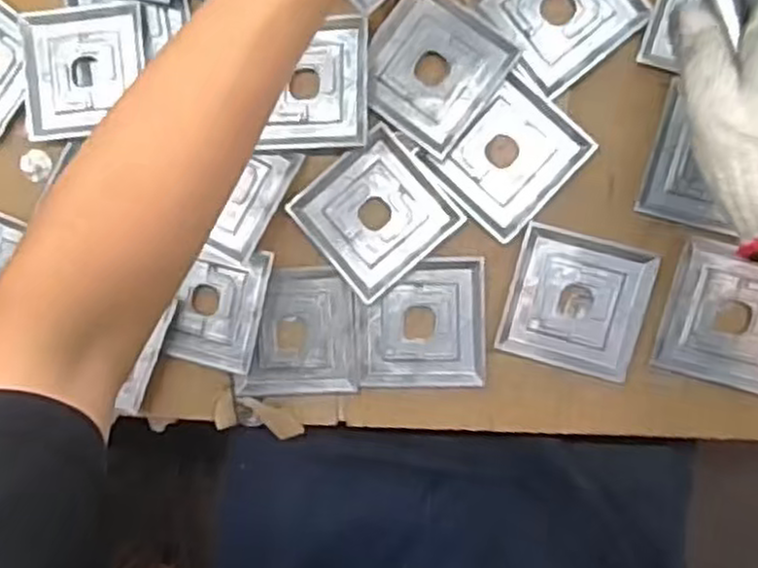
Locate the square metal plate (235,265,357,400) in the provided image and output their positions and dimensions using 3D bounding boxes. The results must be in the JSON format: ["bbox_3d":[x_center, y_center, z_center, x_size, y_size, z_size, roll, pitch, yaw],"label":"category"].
[{"bbox_3d":[-0.060,0.034,0.536,0.087,0.005,0.090,-3,94,6],"label":"square metal plate"}]

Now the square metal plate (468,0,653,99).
[{"bbox_3d":[0.120,-0.185,0.497,0.088,0.007,0.087,-39,89,7],"label":"square metal plate"}]

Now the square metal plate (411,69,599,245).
[{"bbox_3d":[0.087,-0.087,0.506,0.081,0.006,0.092,43,97,2],"label":"square metal plate"}]

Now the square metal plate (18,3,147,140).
[{"bbox_3d":[-0.209,-0.150,0.532,0.092,0.007,0.088,-2,94,6],"label":"square metal plate"}]

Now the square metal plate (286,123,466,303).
[{"bbox_3d":[-0.003,-0.049,0.516,0.089,0.007,0.088,-41,89,7],"label":"square metal plate"}]

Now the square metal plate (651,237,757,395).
[{"bbox_3d":[0.234,0.023,0.490,0.084,0.012,0.089,14,96,5],"label":"square metal plate"}]

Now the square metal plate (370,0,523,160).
[{"bbox_3d":[0.036,-0.146,0.506,0.088,0.005,0.089,37,97,3],"label":"square metal plate"}]

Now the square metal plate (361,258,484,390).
[{"bbox_3d":[0.031,0.028,0.525,0.086,0.005,0.090,-1,94,6],"label":"square metal plate"}]

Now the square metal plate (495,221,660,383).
[{"bbox_3d":[0.135,0.013,0.509,0.089,0.004,0.090,15,96,5],"label":"square metal plate"}]

